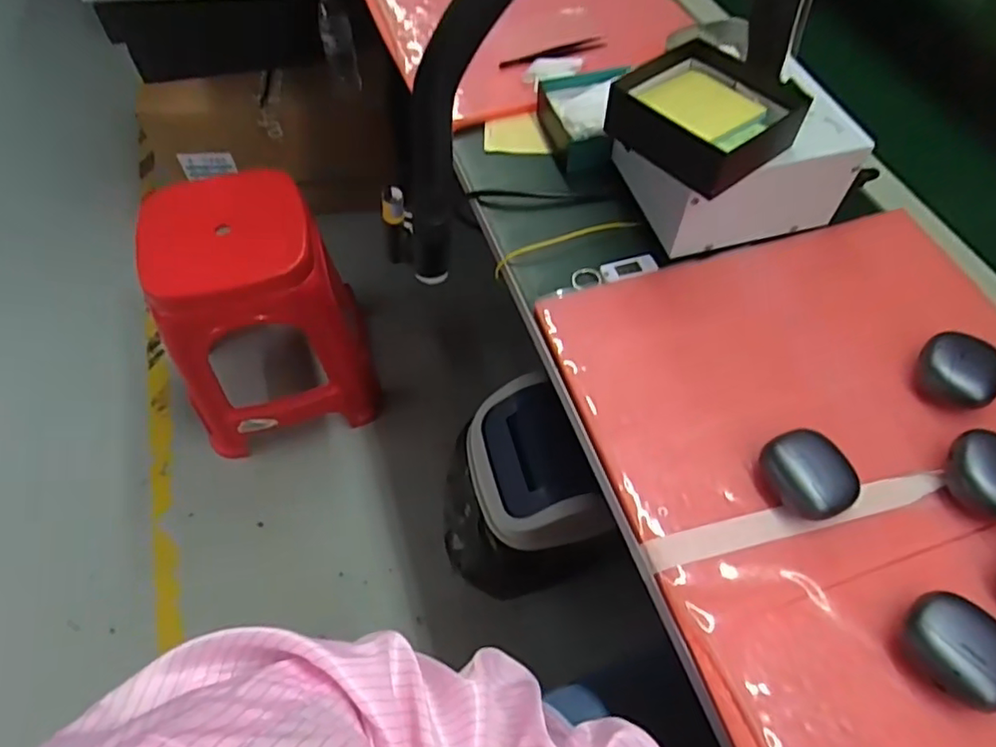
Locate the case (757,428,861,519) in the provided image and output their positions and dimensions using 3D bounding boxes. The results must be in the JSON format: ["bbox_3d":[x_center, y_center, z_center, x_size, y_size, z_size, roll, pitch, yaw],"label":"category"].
[{"bbox_3d":[0.196,0.062,0.386,0.040,0.025,0.054,-18,59,-13],"label":"case"}]

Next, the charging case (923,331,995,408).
[{"bbox_3d":[0.315,-0.004,0.417,0.041,0.026,0.051,-34,64,-21],"label":"charging case"}]

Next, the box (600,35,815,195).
[{"bbox_3d":[0.148,-0.191,0.453,0.114,0.040,0.121,-34,64,-21],"label":"box"}]

